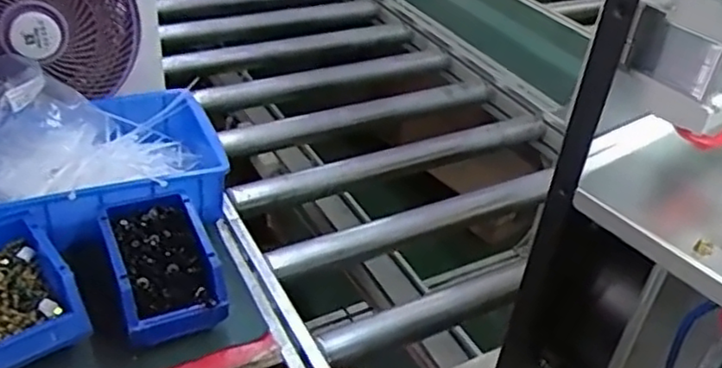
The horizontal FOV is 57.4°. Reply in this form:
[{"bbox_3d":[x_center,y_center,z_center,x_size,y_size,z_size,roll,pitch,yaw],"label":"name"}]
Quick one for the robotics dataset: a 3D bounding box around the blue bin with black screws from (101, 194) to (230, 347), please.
[{"bbox_3d":[-0.211,0.082,0.696,0.100,0.065,0.158,-14,41,-22],"label":"blue bin with black screws"}]

